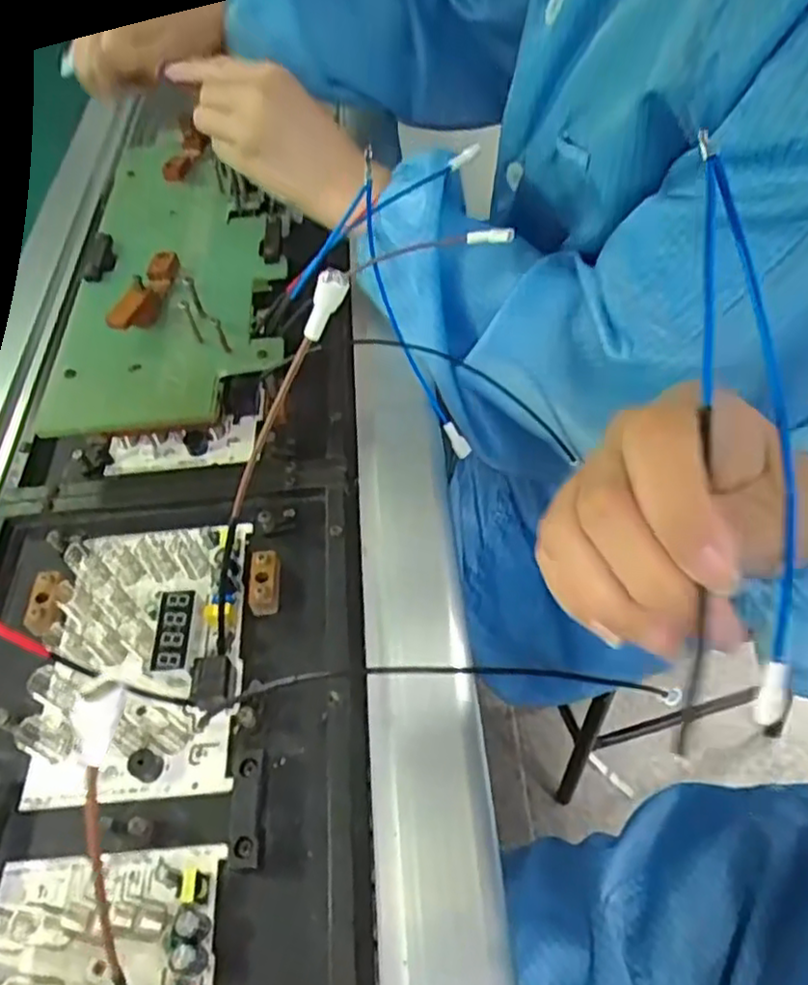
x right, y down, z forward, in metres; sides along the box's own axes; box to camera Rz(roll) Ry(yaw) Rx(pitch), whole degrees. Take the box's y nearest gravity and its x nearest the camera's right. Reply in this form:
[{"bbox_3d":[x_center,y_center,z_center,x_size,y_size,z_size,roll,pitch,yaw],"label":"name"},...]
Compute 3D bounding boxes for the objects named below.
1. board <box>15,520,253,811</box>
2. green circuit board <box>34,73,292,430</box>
[{"bbox_3d":[-0.124,0.070,0.329,0.090,0.020,0.135,-5,54,3],"label":"board"},{"bbox_3d":[-0.148,-0.181,0.468,0.125,0.022,0.351,-7,54,1],"label":"green circuit board"}]

